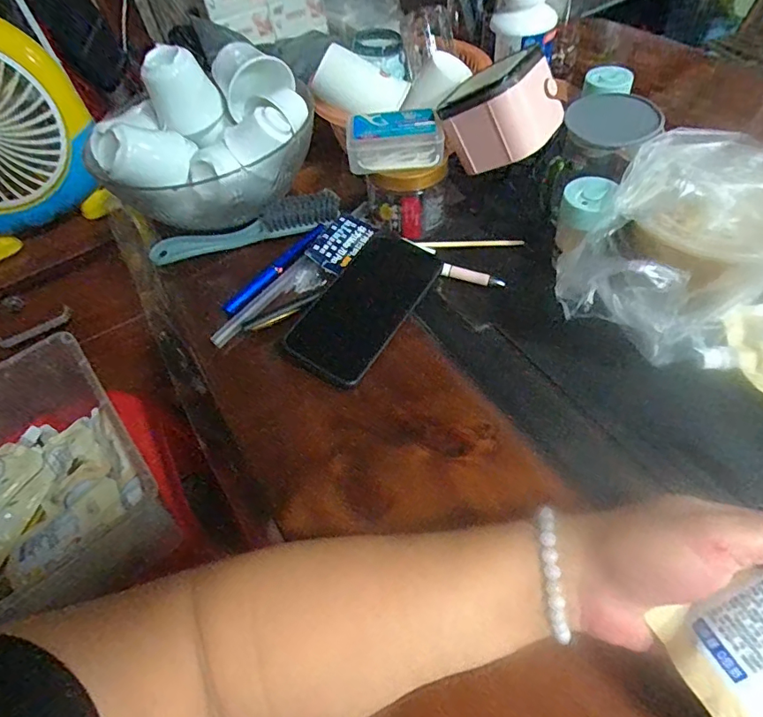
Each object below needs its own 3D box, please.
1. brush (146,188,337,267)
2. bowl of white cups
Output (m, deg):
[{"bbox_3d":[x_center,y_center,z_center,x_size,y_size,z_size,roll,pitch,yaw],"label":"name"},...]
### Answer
[{"bbox_3d":[-0.139,-0.135,0.508,0.195,0.038,0.031,-17,53,-5],"label":"brush"},{"bbox_3d":[-0.172,-0.225,0.484,0.195,0.118,0.160,-9,53,1],"label":"bowl of white cups"}]

